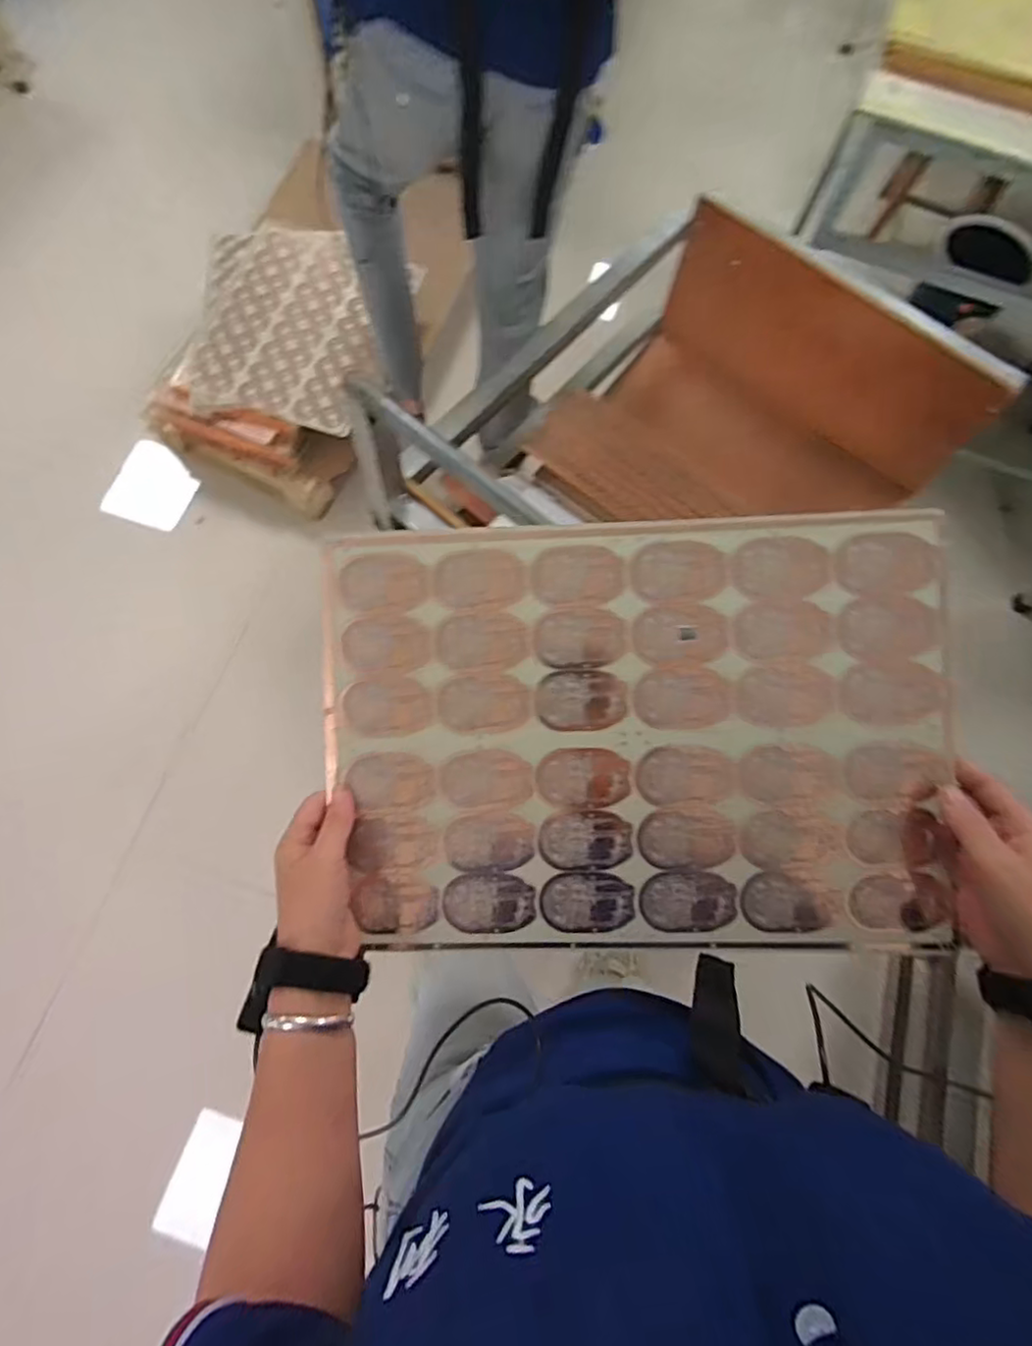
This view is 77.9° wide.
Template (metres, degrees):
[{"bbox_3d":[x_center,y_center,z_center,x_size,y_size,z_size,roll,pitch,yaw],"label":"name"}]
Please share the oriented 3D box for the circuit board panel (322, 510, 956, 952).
[{"bbox_3d":[0.080,0.044,0.459,0.427,0.014,0.302,-1,90,4],"label":"circuit board panel"}]

